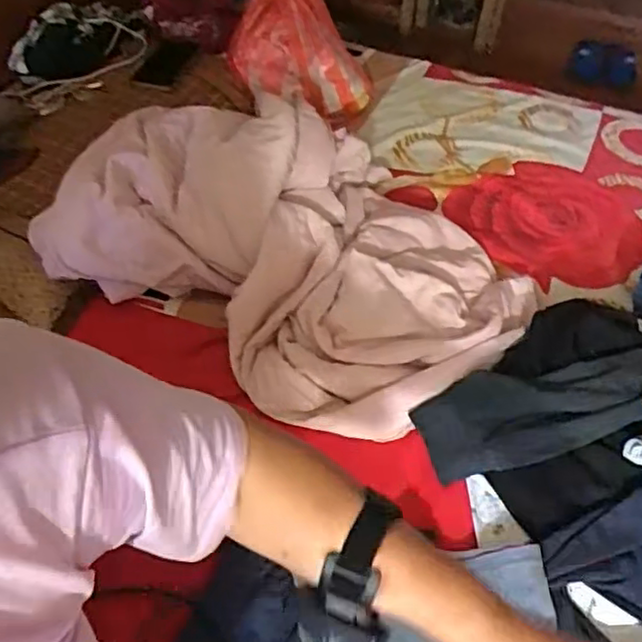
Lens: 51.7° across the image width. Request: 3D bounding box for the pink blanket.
[{"bbox_3d":[-0.014,-0.126,0.848,0.568,0.175,0.419,25,52,16],"label":"pink blanket"}]

